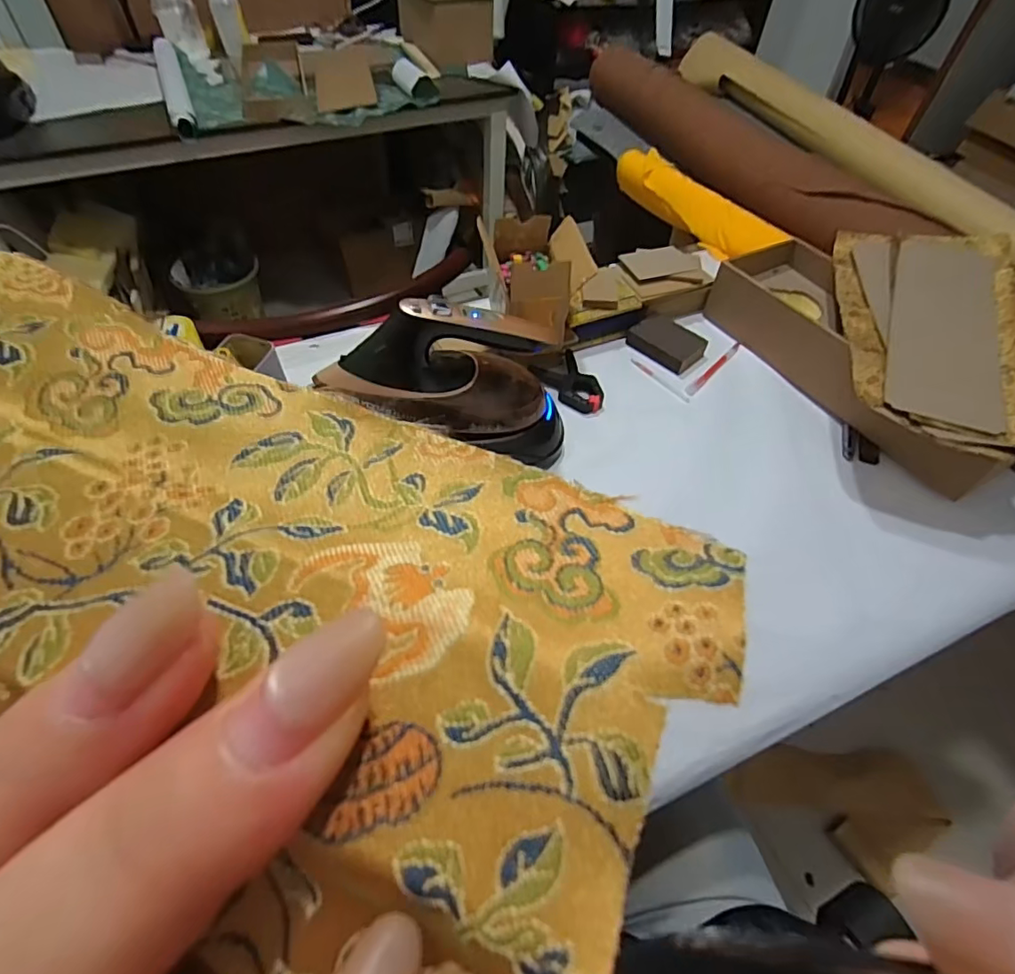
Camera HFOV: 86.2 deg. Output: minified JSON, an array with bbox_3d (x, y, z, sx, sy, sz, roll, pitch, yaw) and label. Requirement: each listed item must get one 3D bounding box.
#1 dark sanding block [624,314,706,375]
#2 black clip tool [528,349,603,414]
[{"bbox_3d":[0.234,-0.216,0.800,0.074,0.022,0.104,-36,62,-26],"label":"dark sanding block"},{"bbox_3d":[0.086,-0.142,0.738,0.077,0.019,0.105,-28,59,-22],"label":"black clip tool"}]

